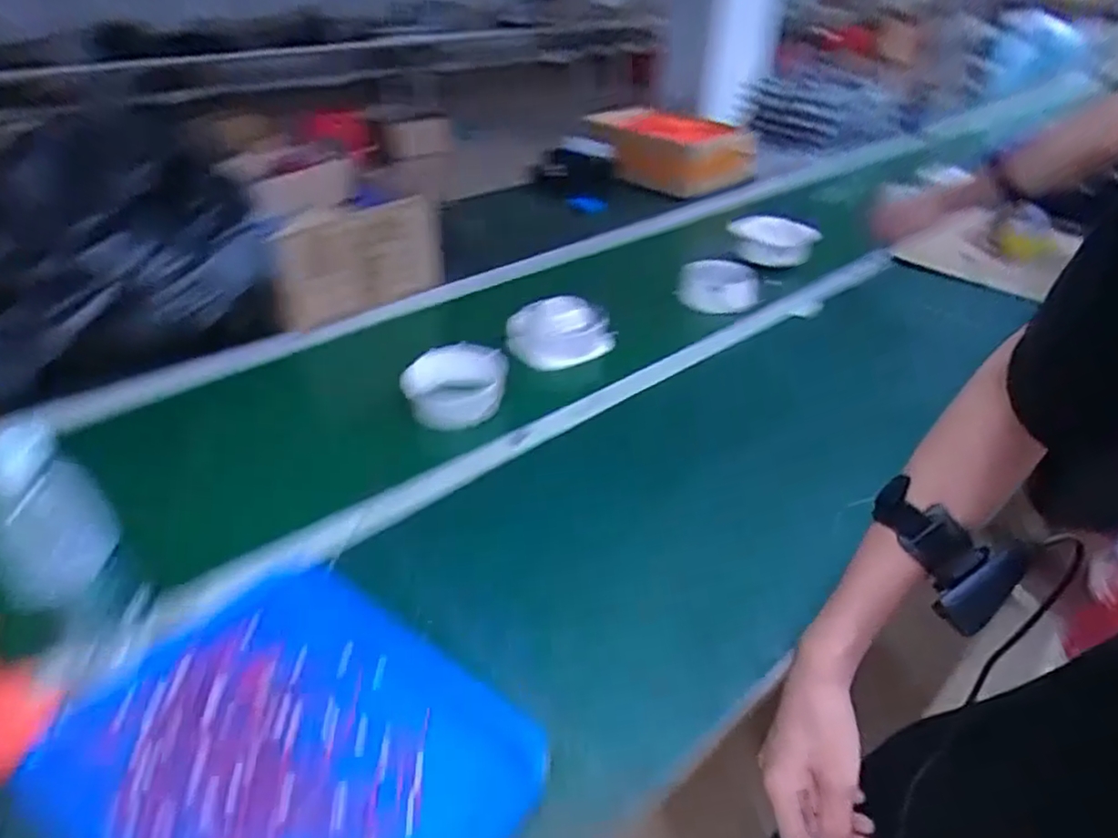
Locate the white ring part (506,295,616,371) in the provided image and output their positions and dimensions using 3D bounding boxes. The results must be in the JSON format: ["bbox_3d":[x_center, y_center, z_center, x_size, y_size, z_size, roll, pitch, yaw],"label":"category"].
[{"bbox_3d":[0.005,-0.134,1.074,0.167,0.092,0.068,-5,36,-7],"label":"white ring part"}]

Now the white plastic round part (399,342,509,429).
[{"bbox_3d":[-0.148,-0.039,0.976,0.140,0.092,0.140,0,35,0],"label":"white plastic round part"}]

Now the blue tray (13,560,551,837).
[{"bbox_3d":[-0.205,0.261,0.527,0.343,0.034,0.270,23,41,28],"label":"blue tray"}]

